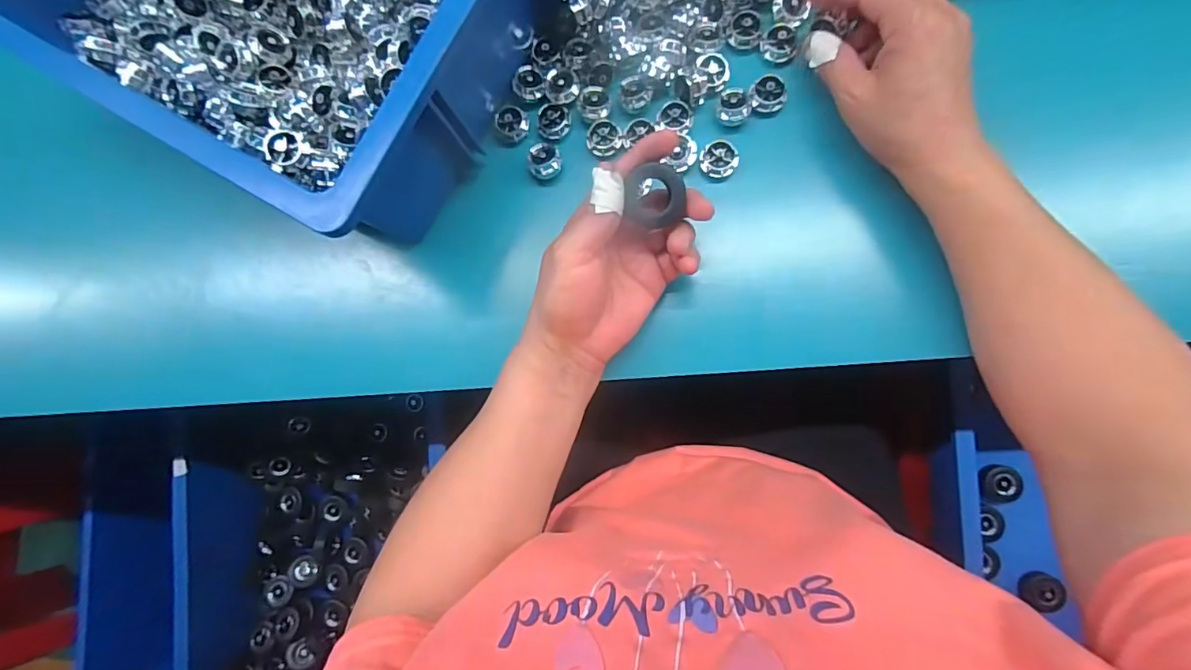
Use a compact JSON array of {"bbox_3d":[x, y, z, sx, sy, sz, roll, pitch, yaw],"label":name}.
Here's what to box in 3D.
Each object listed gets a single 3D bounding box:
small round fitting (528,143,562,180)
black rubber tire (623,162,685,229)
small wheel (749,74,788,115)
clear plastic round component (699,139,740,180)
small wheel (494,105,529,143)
[{"bbox_3d":[-0.036,-0.124,0.363,0.022,0.012,0.022,0,87,6],"label":"small round fitting"},{"bbox_3d":[0.035,-0.082,0.300,0.033,0.012,0.034,0,87,6],"label":"black rubber tire"},{"bbox_3d":[0.117,-0.162,0.346,0.023,0.012,0.021,0,87,6],"label":"small wheel"},{"bbox_3d":[0.085,-0.120,0.352,0.024,0.014,0.024,0,87,6],"label":"clear plastic round component"},{"bbox_3d":[-0.060,-0.153,0.368,0.022,0.012,0.025,13,89,7],"label":"small wheel"}]

